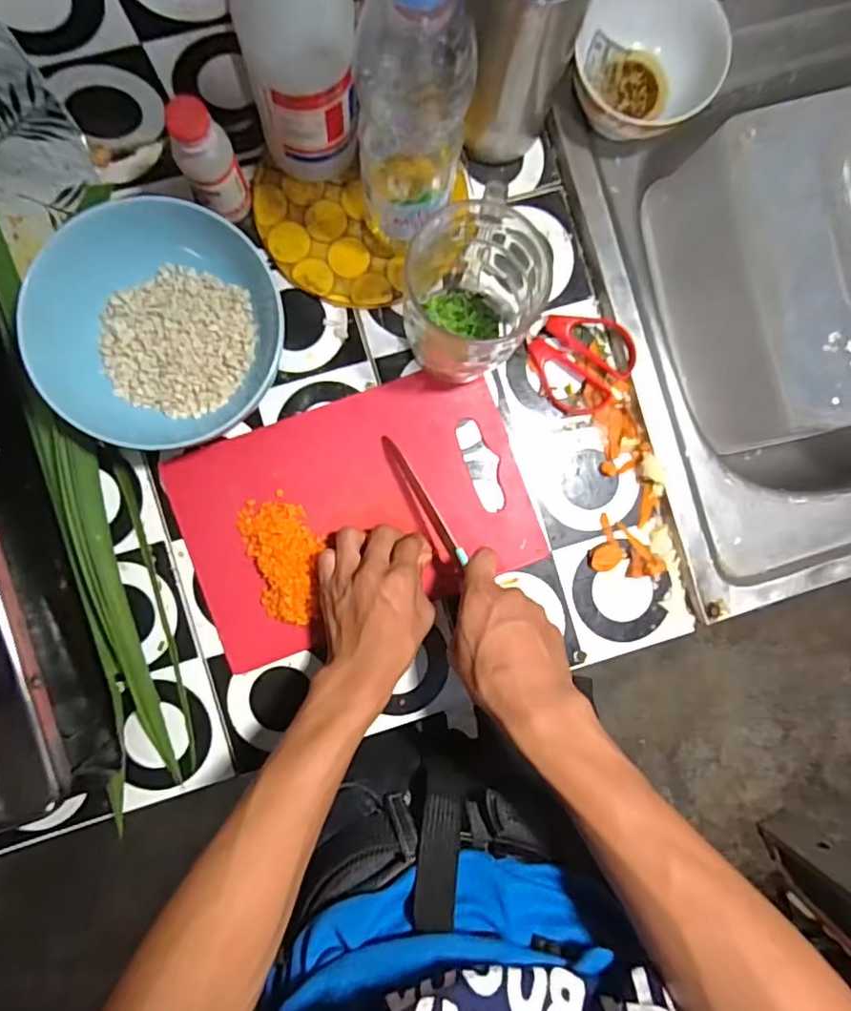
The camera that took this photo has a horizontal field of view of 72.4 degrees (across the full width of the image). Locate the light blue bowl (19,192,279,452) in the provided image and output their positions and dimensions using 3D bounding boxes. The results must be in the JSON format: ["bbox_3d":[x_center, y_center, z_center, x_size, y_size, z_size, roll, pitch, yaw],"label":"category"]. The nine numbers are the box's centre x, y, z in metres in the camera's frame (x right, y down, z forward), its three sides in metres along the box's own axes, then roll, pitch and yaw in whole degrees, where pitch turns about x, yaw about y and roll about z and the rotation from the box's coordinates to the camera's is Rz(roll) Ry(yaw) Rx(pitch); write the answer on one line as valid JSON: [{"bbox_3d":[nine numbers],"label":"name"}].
[{"bbox_3d":[-0.196,-0.129,0.435,0.156,0.077,0.166,0,89,-4],"label":"light blue bowl"}]

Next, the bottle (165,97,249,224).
[{"bbox_3d":[-0.155,-0.244,0.421,0.038,0.104,0.033,-25,91,-4],"label":"bottle"}]

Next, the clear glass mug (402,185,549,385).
[{"bbox_3d":[0.033,-0.162,0.447,0.107,0.077,0.107,0,89,-4],"label":"clear glass mug"}]

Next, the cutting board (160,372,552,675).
[{"bbox_3d":[-0.055,0.003,0.478,0.274,0.012,0.180,-20,90,-4],"label":"cutting board"}]

